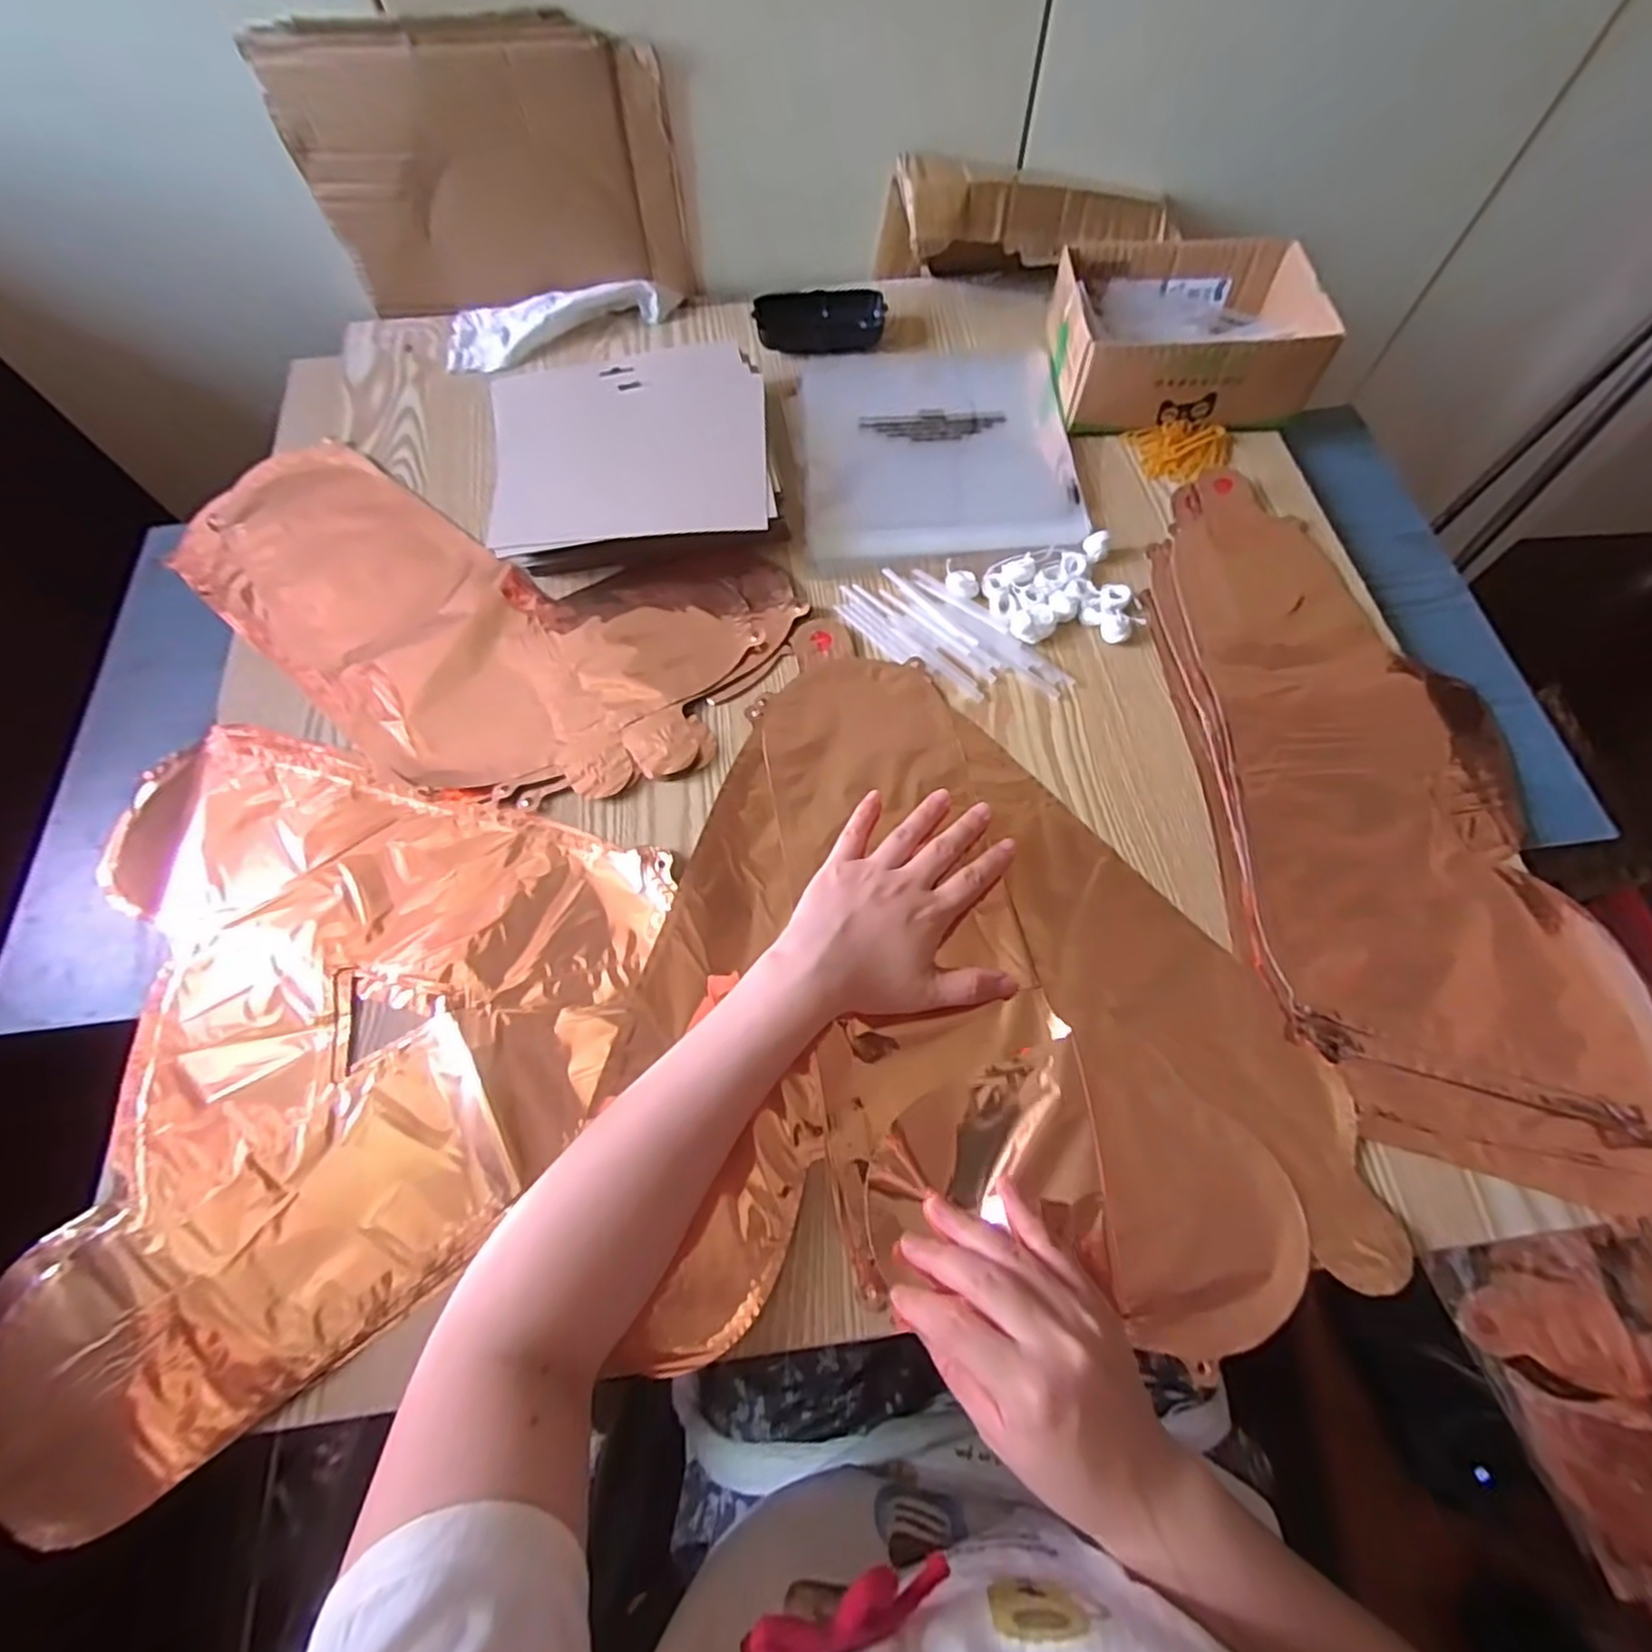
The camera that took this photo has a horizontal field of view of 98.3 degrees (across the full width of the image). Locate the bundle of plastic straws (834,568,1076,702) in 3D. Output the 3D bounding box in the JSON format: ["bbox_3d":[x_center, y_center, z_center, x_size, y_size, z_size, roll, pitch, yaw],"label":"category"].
[{"bbox_3d":[0.083,-0.128,0.486,0.158,0.007,0.068,39,72,17],"label":"bundle of plastic straws"}]

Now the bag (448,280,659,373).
[{"bbox_3d":[-0.233,-0.428,0.609,0.177,0.026,0.069,-6,65,-1],"label":"bag"}]

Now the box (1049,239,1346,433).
[{"bbox_3d":[0.276,-0.379,0.556,0.185,0.067,0.142,0,65,1],"label":"box"}]

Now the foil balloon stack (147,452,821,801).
[{"bbox_3d":[-0.271,-0.149,0.510,0.459,0.007,0.228,18,67,10],"label":"foil balloon stack"}]

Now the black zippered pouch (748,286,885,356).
[{"bbox_3d":[-0.004,-0.430,0.606,0.109,0.025,0.044,-10,65,-3],"label":"black zippered pouch"}]

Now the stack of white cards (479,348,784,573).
[{"bbox_3d":[-0.141,-0.273,0.535,0.198,0.041,0.188,-8,65,-2],"label":"stack of white cards"}]

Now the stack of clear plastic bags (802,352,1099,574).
[{"bbox_3d":[0.083,-0.302,0.558,0.204,0.014,0.229,-4,65,-1],"label":"stack of clear plastic bags"}]

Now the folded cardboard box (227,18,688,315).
[{"bbox_3d":[-0.253,-0.494,0.553,0.270,0.176,0.027,-5,65,-1],"label":"folded cardboard box"}]

